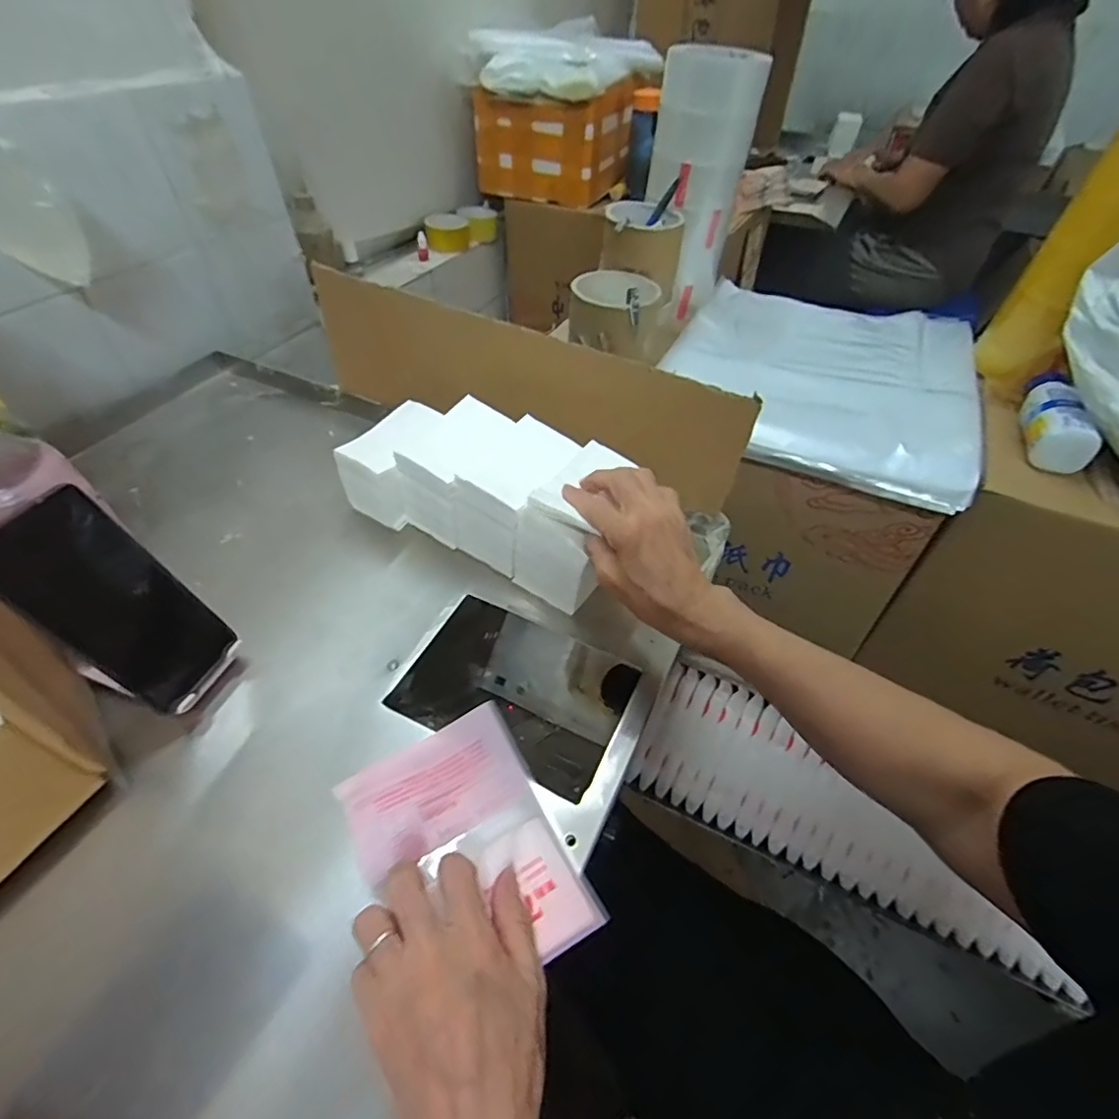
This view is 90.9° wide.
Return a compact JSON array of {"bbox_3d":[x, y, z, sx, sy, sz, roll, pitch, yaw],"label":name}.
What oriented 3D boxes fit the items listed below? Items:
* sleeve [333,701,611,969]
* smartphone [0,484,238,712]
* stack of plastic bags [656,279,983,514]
[{"bbox_3d":[-0.062,0.186,0.360,0.120,0.017,0.164,-24,52,-22],"label":"sleeve"},{"bbox_3d":[-0.306,0.032,0.385,0.007,0.160,0.076,-3,43,27],"label":"smartphone"},{"bbox_3d":[0.314,-0.231,0.672,0.329,0.058,0.366,21,50,17],"label":"stack of plastic bags"}]

